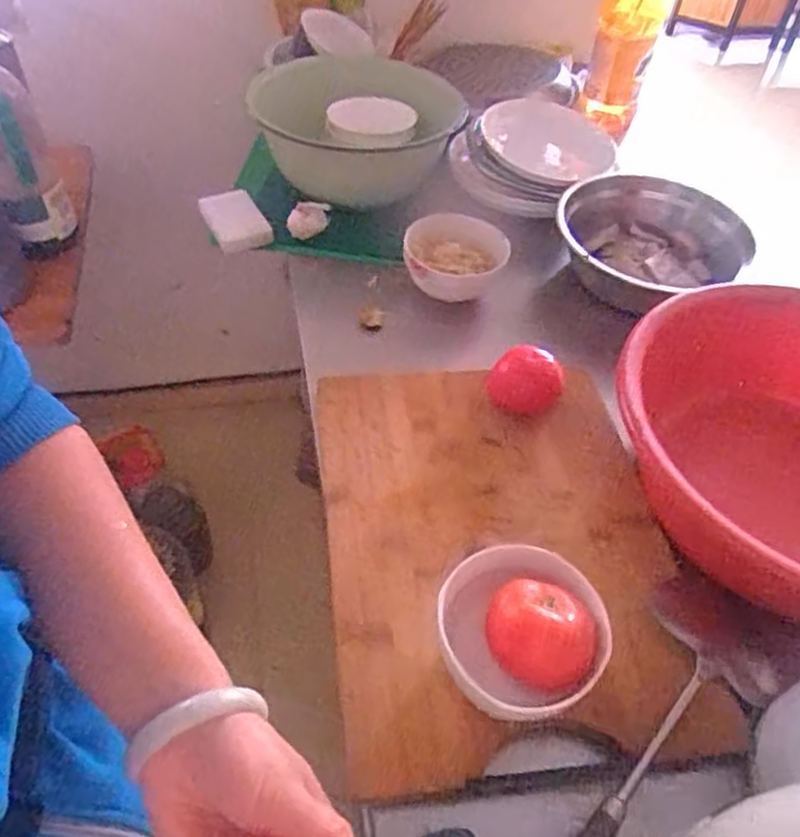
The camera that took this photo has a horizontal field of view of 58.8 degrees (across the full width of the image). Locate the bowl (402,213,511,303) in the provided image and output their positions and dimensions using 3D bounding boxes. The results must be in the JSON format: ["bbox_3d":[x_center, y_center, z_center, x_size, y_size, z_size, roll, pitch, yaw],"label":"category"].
[{"bbox_3d":[0.062,-0.178,0.802,0.117,0.059,0.097,5,48,0],"label":"bowl"}]

